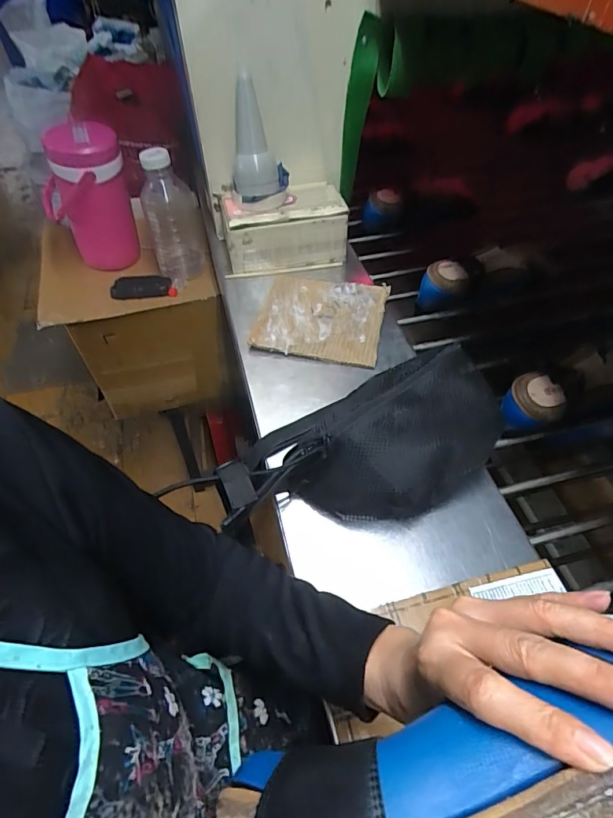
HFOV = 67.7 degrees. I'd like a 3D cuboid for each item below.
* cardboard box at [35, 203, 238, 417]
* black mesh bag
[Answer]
[{"bbox_3d":[-0.354,-0.211,1.028,0.325,0.332,0.338,-12,51,-9],"label":"cardboard box"},{"bbox_3d":[0.061,0.038,0.473,0.304,0.087,0.139,-15,52,-11],"label":"black mesh bag"}]

